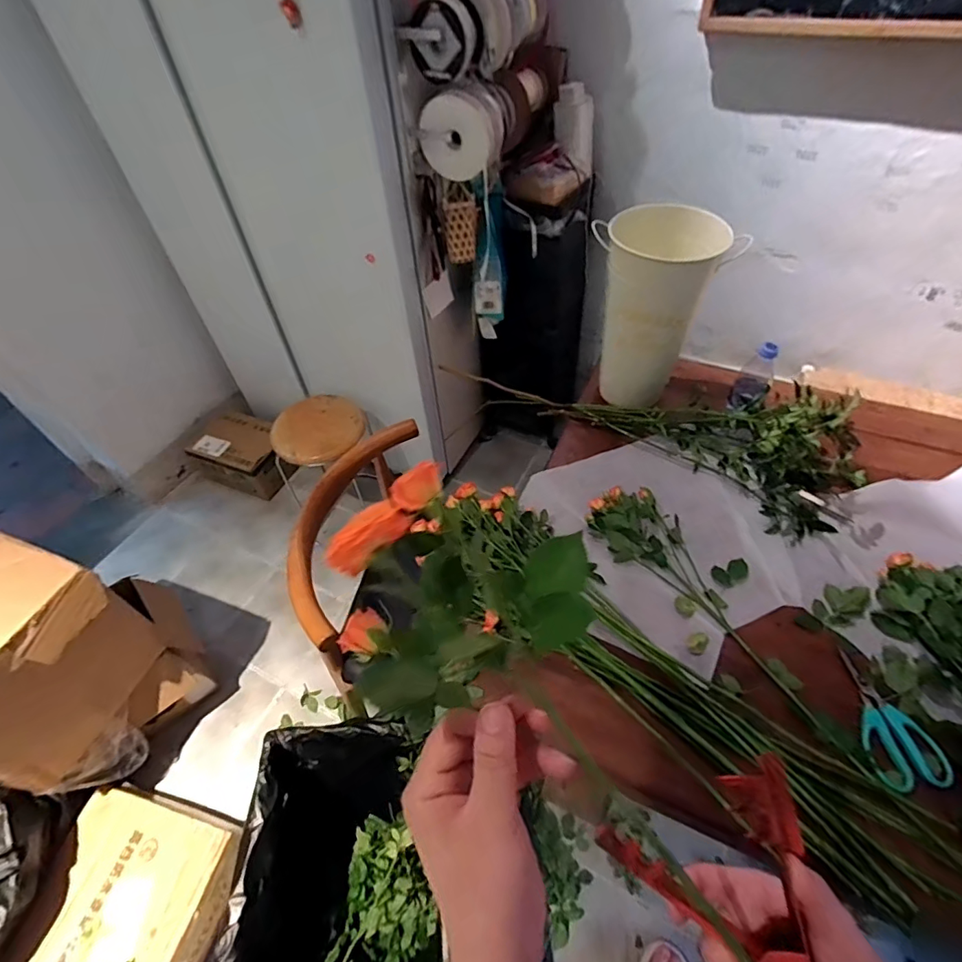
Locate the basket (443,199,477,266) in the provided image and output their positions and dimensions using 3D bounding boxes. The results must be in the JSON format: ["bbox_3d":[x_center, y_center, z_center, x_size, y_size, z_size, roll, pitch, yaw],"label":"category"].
[{"bbox_3d":[-0.051,-0.654,1.308,0.085,0.139,0.065,-3,51,1],"label":"basket"}]

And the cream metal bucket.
[{"bbox_3d":[0.331,-0.331,0.983,0.236,0.344,0.207,25,56,22],"label":"cream metal bucket"}]

